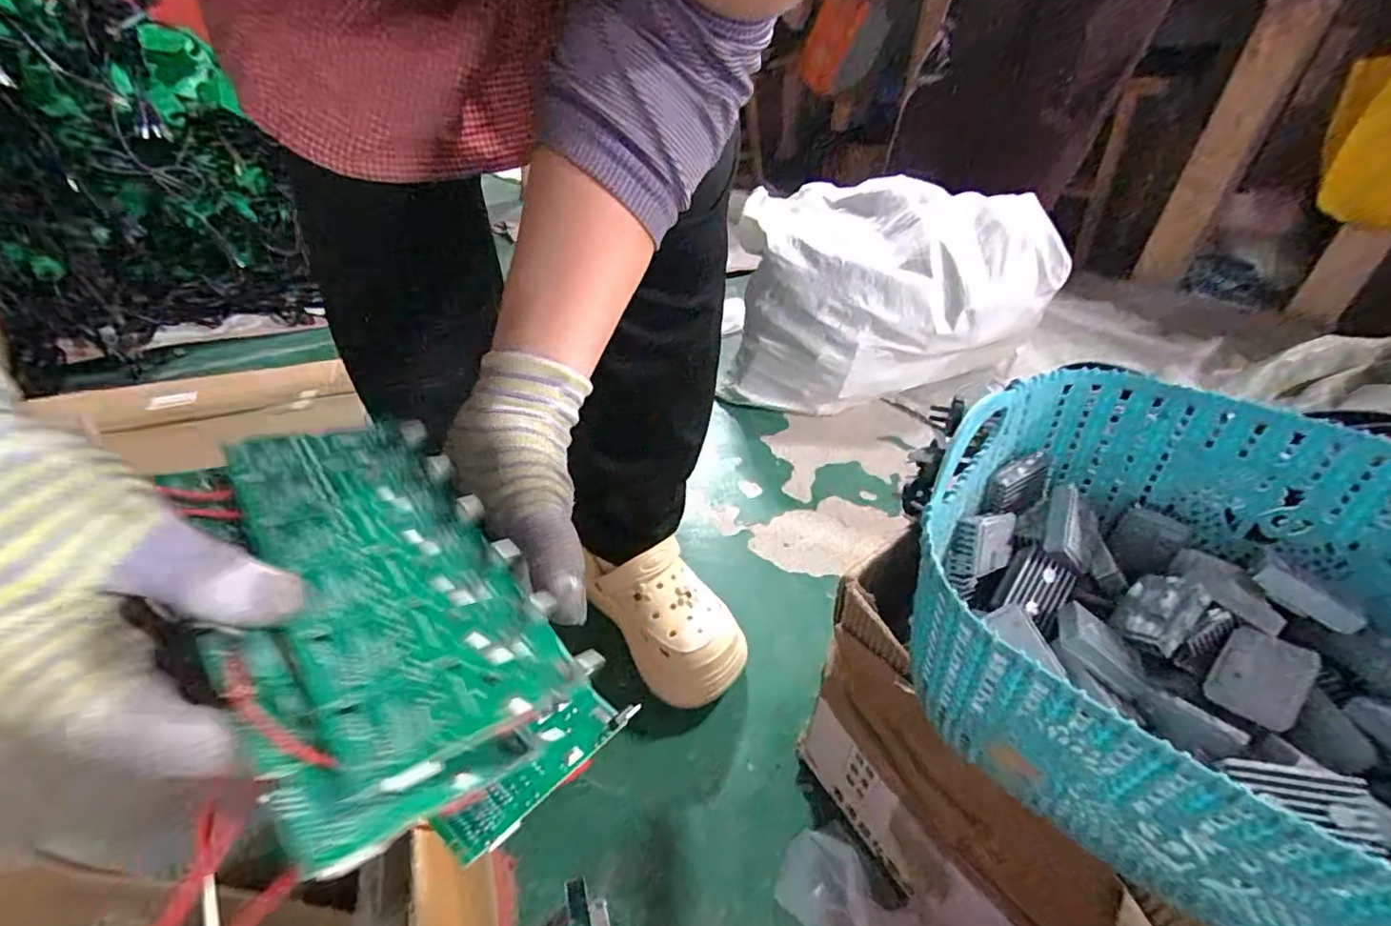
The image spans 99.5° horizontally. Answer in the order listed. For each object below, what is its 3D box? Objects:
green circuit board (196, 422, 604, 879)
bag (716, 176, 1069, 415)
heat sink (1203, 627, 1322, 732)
[{"bbox_3d":[-0.137,0.048,0.243,0.104,0.021,0.195,-18,47,-44],"label":"green circuit board"},{"bbox_3d":[0.349,-0.303,1.031,0.488,0.277,0.357,-4,38,-10],"label":"bag"},{"bbox_3d":[0.282,0.106,0.294,0.046,0.009,0.034,-43,47,-18],"label":"heat sink"}]

